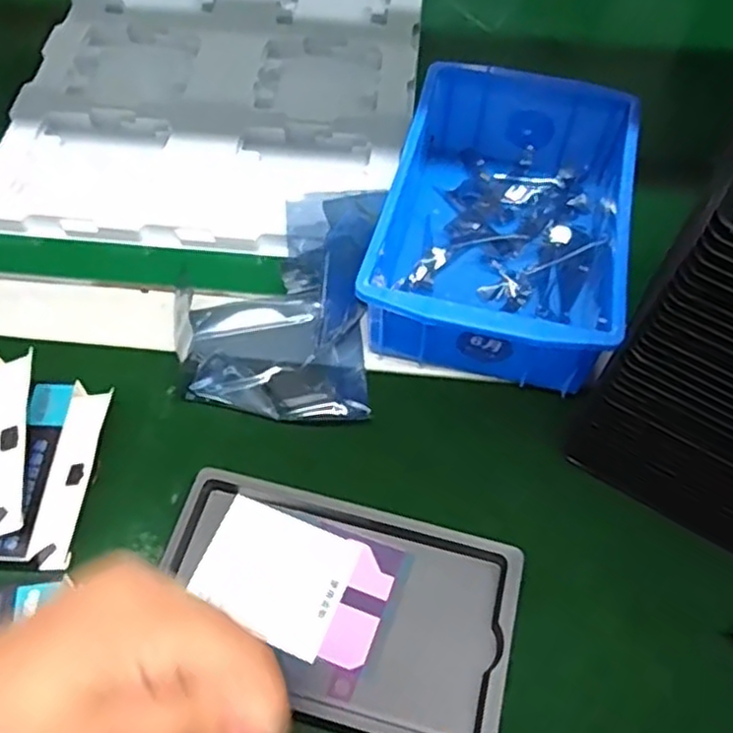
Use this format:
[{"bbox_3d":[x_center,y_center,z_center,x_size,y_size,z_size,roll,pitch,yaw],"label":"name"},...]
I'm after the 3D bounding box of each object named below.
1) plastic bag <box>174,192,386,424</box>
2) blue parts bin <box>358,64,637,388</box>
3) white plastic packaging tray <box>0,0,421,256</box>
[{"bbox_3d":[-0.054,-0.034,0.395,0.112,0.033,0.127,3,59,1],"label":"plastic bag"},{"bbox_3d":[0.078,-0.089,0.410,0.121,0.062,0.200,14,60,8],"label":"blue parts bin"},{"bbox_3d":[-0.104,-0.212,0.513,0.268,0.010,0.312,7,59,3],"label":"white plastic packaging tray"}]

